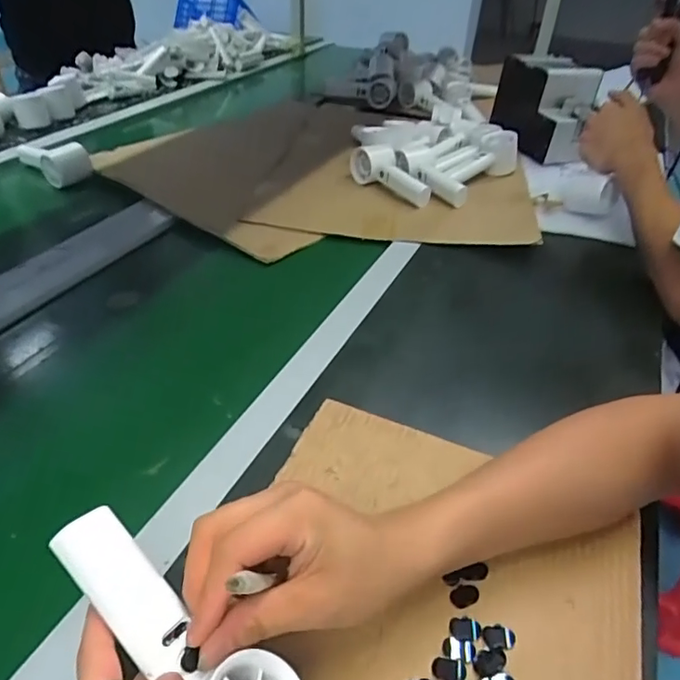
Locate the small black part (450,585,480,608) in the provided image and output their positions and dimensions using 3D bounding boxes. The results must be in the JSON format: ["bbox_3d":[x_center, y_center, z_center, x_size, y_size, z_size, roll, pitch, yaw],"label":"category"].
[{"bbox_3d":[0.083,0.169,0.355,0.021,0.004,0.013,-19,44,-23],"label":"small black part"}]

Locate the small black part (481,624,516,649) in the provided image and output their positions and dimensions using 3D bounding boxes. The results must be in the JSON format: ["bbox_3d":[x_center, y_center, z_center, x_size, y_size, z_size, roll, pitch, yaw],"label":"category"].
[{"bbox_3d":[0.099,0.185,0.334,0.020,0.004,0.015,-1,39,-3],"label":"small black part"}]

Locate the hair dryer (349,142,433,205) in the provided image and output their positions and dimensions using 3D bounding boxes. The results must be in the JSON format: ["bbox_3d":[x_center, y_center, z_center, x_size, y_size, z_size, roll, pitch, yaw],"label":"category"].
[{"bbox_3d":[0.079,-0.256,0.833,0.059,0.053,0.161,-16,43,-20],"label":"hair dryer"}]

